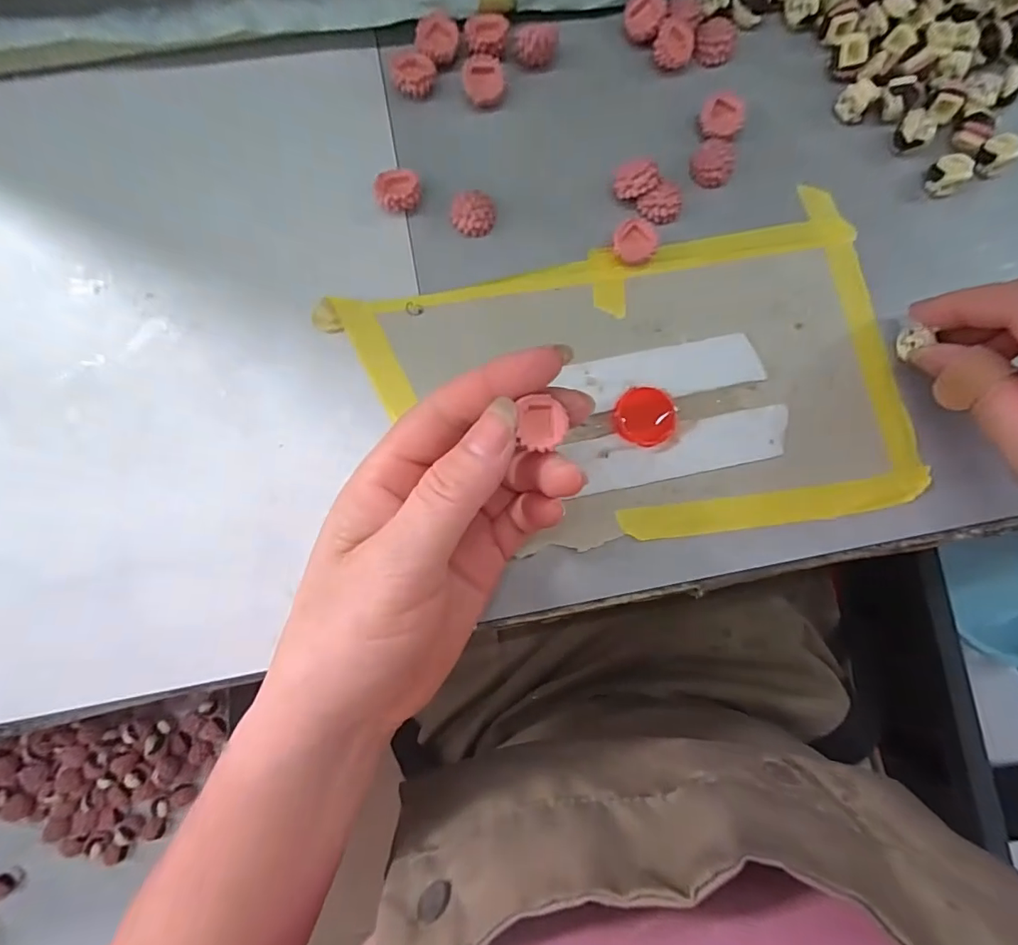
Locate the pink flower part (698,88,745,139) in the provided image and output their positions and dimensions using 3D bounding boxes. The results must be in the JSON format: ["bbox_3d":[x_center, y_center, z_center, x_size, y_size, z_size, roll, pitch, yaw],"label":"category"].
[{"bbox_3d":[0.101,-0.168,0.237,0.020,0.008,0.021,0,85,-3],"label":"pink flower part"}]

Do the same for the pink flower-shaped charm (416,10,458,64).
[{"bbox_3d":[-0.033,-0.202,0.232,0.018,0.005,0.020,12,87,-3],"label":"pink flower-shaped charm"}]

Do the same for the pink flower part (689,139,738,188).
[{"bbox_3d":[0.097,-0.147,0.235,0.019,0.008,0.021,7,85,-2],"label":"pink flower part"}]

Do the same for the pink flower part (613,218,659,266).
[{"bbox_3d":[0.057,-0.105,0.229,0.019,0.009,0.019,0,85,-3],"label":"pink flower part"}]

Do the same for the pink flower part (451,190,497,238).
[{"bbox_3d":[-0.016,-0.118,0.229,0.019,0.011,0.016,6,85,-2],"label":"pink flower part"}]

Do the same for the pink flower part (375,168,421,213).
[{"bbox_3d":[-0.050,-0.128,0.227,0.020,0.011,0.016,-12,86,-4],"label":"pink flower part"}]

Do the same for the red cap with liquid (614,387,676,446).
[{"bbox_3d":[0.061,-0.025,0.222,0.026,0.005,0.025,0,85,-3],"label":"red cap with liquid"}]

